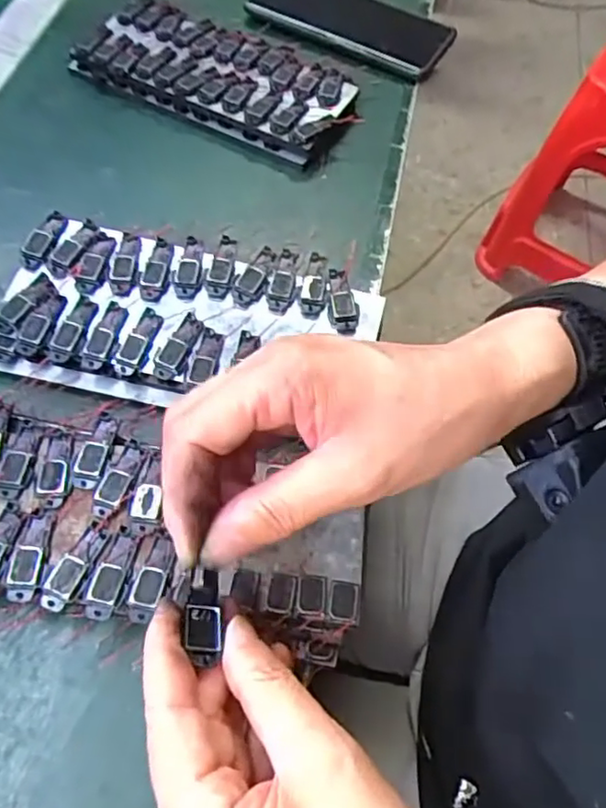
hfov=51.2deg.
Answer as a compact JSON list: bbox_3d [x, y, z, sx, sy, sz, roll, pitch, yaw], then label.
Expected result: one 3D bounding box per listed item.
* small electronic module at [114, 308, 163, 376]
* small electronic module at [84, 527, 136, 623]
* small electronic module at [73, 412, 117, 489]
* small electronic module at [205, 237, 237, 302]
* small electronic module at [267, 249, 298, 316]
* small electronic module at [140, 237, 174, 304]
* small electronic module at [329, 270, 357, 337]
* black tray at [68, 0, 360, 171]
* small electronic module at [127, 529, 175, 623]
[{"bbox_3d":[-0.088,-0.033,0.336,0.015,0.007,0.039,22,62,8],"label":"small electronic module"},{"bbox_3d":[-0.083,0.072,0.273,0.013,0.004,0.040,13,61,3],"label":"small electronic module"},{"bbox_3d":[-0.099,0.021,0.302,0.014,0.004,0.040,6,56,-1],"label":"small electronic module"},{"bbox_3d":[-0.047,-0.077,0.356,0.014,0.004,0.043,6,61,0],"label":"small electronic module"},{"bbox_3d":[-0.011,-0.069,0.355,0.014,0.007,0.042,5,61,-1],"label":"small electronic module"},{"bbox_3d":[-0.082,-0.076,0.354,0.014,0.006,0.042,9,61,2],"label":"small electronic module"},{"bbox_3d":[0.021,-0.057,0.350,0.015,0.005,0.041,-2,61,-4],"label":"small electronic module"},{"bbox_3d":[-0.064,-0.240,0.469,0.201,0.025,0.085,25,62,10],"label":"black tray"},{"bbox_3d":[-0.065,0.074,0.272,0.015,0.005,0.037,9,61,2],"label":"small electronic module"}]

